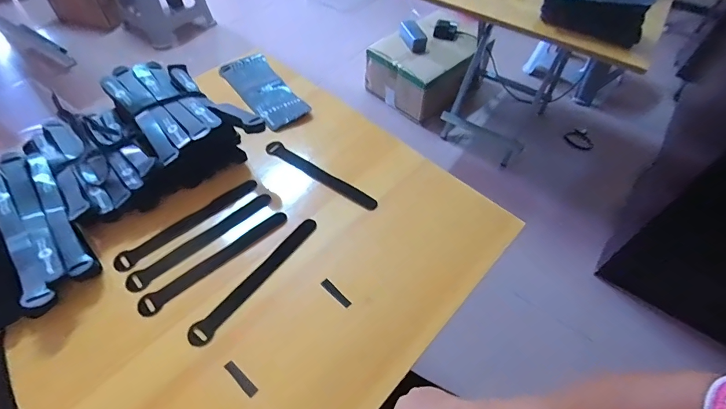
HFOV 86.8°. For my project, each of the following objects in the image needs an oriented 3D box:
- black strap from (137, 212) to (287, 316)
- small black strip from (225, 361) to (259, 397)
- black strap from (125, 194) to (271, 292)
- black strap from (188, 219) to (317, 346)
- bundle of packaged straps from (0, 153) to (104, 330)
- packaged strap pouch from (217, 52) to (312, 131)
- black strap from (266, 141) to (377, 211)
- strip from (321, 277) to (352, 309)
[{"bbox_3d":[-0.179,0.069,0.480,0.197,0.010,0.026,-36,62,-26],"label":"black strap"},{"bbox_3d":[-0.126,0.179,0.395,0.043,0.004,0.010,34,59,22],"label":"small black strip"},{"bbox_3d":[-0.205,0.044,0.499,0.024,0.011,0.198,38,60,24],"label":"black strap"},{"bbox_3d":[-0.124,0.087,0.464,0.026,0.008,0.196,32,58,21],"label":"black strap"},{"bbox_3d":[-0.426,0.028,0.452,0.142,0.060,0.271,-31,60,-23],"label":"bundle of packaged straps"},{"bbox_3d":[-0.175,-0.206,0.675,0.085,0.015,0.202,-30,59,-23],"label":"packaged strap pouch"},{"bbox_3d":[-0.066,-0.045,0.566,0.198,0.011,0.026,31,57,20],"label":"black strap"},{"bbox_3d":[-0.032,0.106,0.458,0.043,0.005,0.010,39,71,17],"label":"strip"}]

